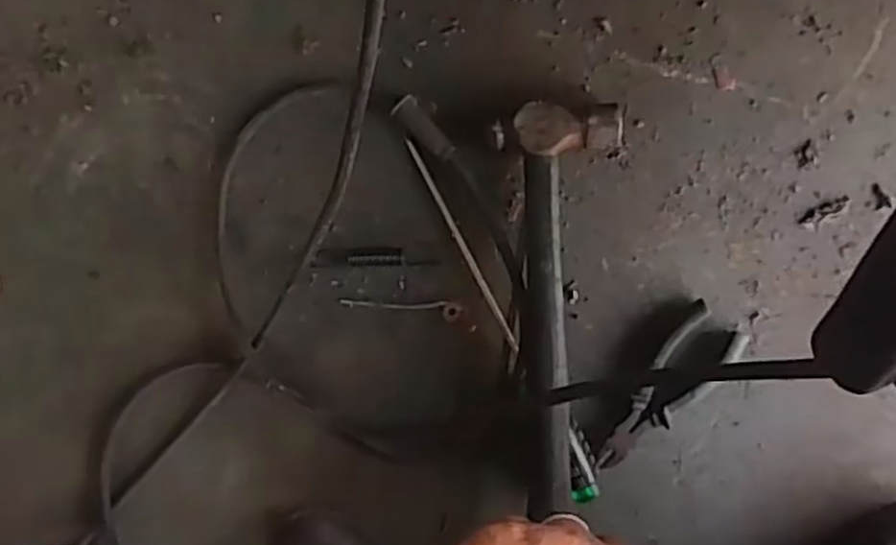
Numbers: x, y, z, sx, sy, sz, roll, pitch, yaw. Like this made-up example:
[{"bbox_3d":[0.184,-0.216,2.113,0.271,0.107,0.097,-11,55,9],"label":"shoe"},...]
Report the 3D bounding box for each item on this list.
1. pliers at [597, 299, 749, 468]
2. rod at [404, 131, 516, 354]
[{"bbox_3d":[0.182,0.102,0.635,0.055,0.020,0.156,37,94,1],"label":"pliers"},{"bbox_3d":[0.012,-0.023,0.645,0.008,0.006,0.197,-28,90,4],"label":"rod"}]

